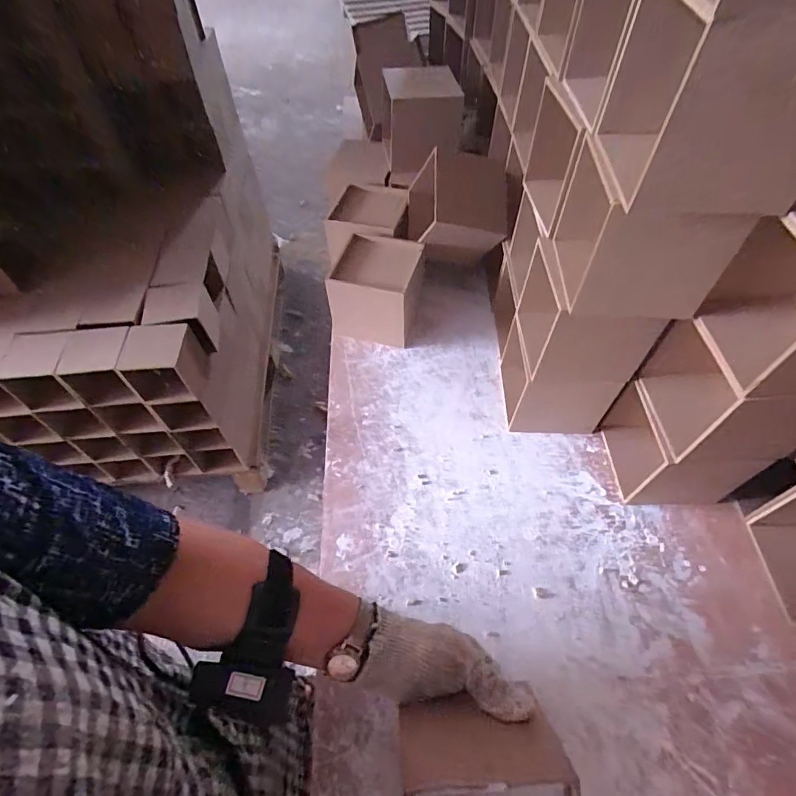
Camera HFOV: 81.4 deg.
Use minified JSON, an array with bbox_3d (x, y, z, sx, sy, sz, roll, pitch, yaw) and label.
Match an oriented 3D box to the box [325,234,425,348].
[{"bbox_3d":[-0.030,-0.158,0.673,0.113,0.103,0.117,11,55,8],"label":"box"}]

